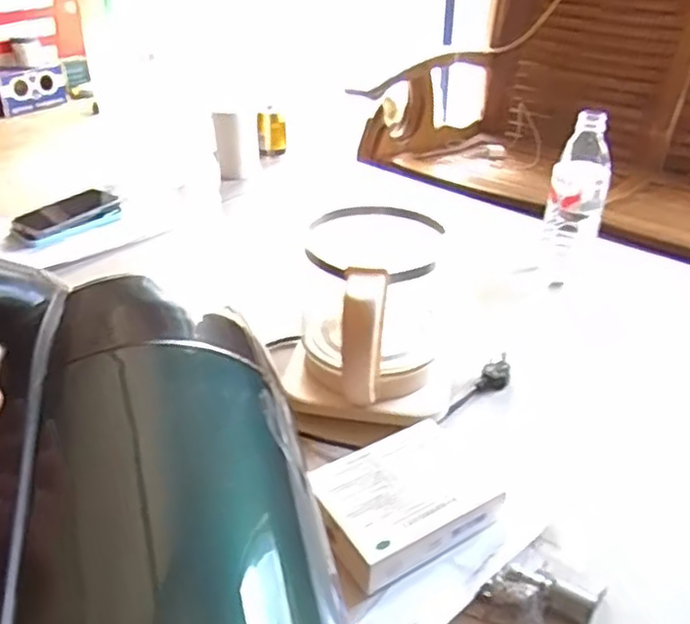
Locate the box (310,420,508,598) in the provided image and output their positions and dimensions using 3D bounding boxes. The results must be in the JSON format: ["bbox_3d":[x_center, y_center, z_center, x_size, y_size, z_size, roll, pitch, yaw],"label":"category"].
[{"bbox_3d":[0.050,0.158,0.583,0.153,0.046,0.104,-19,37,-27],"label":"box"}]

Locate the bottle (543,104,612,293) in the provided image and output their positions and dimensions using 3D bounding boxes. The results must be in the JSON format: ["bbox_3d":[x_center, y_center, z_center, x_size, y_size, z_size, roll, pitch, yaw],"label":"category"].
[{"bbox_3d":[0.311,-0.152,0.926,0.072,0.213,0.078,11,34,17],"label":"bottle"}]

